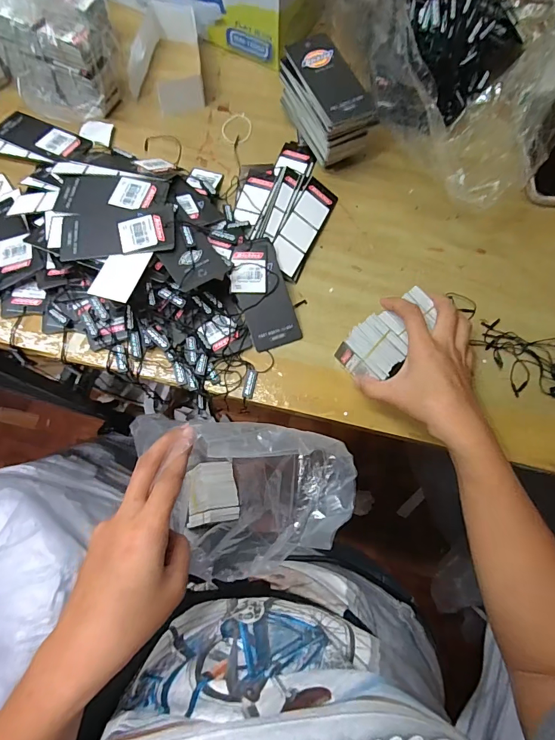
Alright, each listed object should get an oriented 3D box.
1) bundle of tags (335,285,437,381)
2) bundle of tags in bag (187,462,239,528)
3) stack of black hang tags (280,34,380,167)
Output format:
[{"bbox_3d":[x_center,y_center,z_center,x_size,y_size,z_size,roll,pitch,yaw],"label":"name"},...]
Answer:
[{"bbox_3d":[0.108,-0.029,0.383,0.094,0.039,0.052,-38,77,-10],"label":"bundle of tags"},{"bbox_3d":[-0.077,0.140,0.454,0.059,0.029,0.064,-9,74,-2],"label":"bundle of tags in bag"},{"bbox_3d":[0.054,-0.291,0.441,0.062,0.078,0.116,-27,76,-7],"label":"stack of black hang tags"}]

